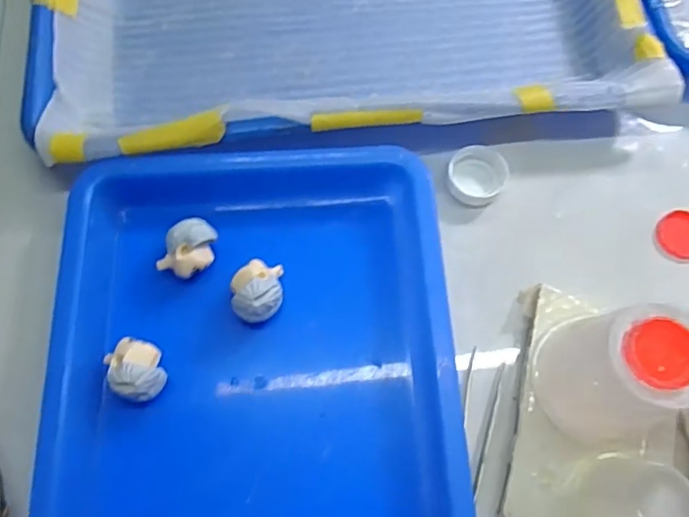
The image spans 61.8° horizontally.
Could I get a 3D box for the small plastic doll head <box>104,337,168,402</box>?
[{"bbox_3d":[-0.091,0.049,0.254,0.024,0.021,0.025,0,70,0],"label":"small plastic doll head"}]

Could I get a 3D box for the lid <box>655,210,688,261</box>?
[{"bbox_3d":[0.175,-0.013,0.297,0.026,0.004,0.027,0,70,0],"label":"lid"}]

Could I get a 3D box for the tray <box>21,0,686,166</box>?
[{"bbox_3d":[-0.008,-0.179,0.340,0.334,0.045,0.257,-7,70,-2],"label":"tray"}]

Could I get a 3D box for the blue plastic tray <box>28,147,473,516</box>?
[{"bbox_3d":[-0.040,0.053,0.257,0.174,0.037,0.225,-3,70,-1],"label":"blue plastic tray"}]

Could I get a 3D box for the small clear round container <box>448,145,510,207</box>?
[{"bbox_3d":[0.070,-0.044,0.305,0.030,0.009,0.032,0,70,0],"label":"small clear round container"}]

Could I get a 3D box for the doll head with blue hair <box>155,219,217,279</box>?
[{"bbox_3d":[-0.074,-0.005,0.275,0.021,0.020,0.028,17,71,6],"label":"doll head with blue hair"}]

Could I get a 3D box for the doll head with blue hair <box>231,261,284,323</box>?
[{"bbox_3d":[-0.040,0.015,0.270,0.022,0.024,0.028,-7,70,-2],"label":"doll head with blue hair"}]

